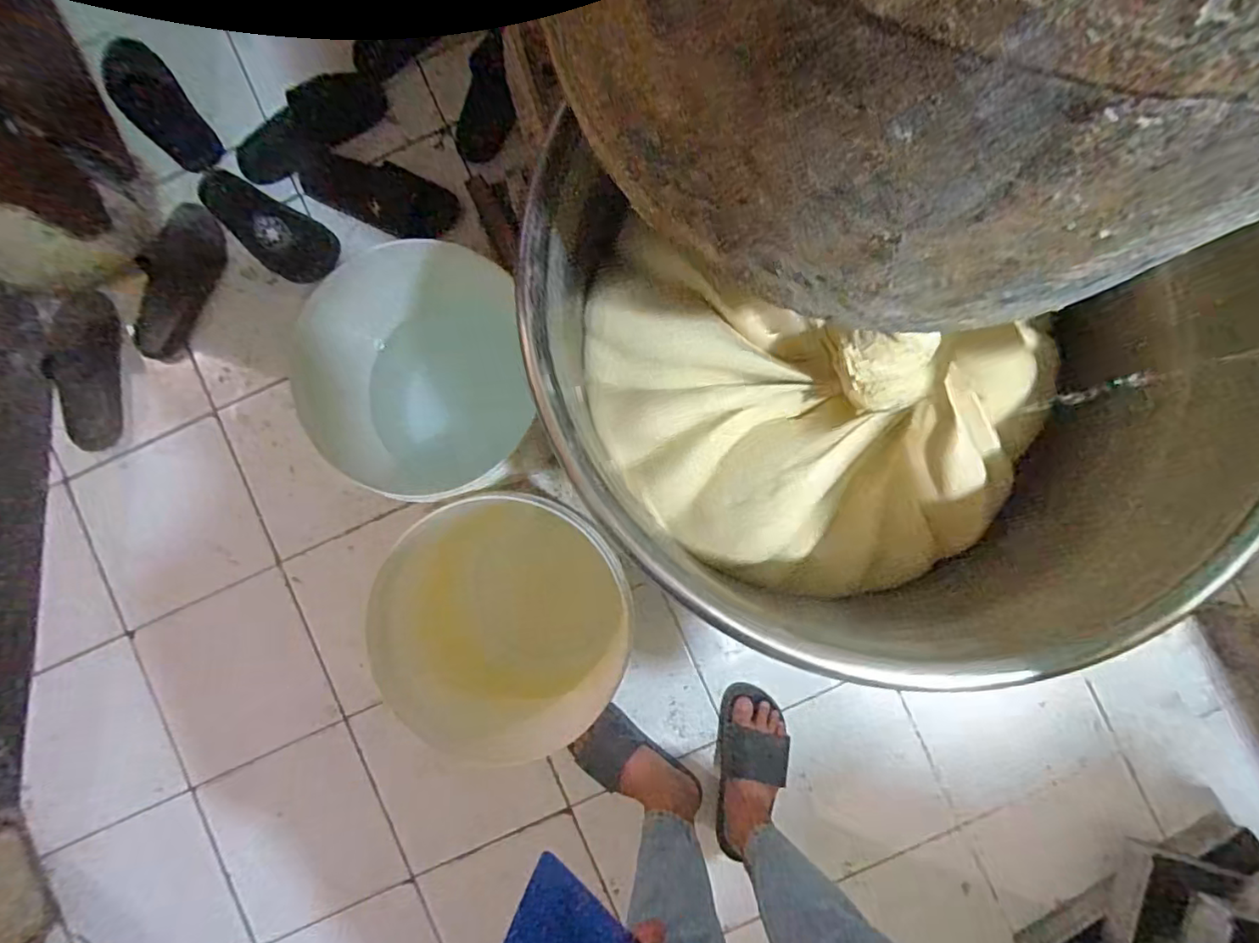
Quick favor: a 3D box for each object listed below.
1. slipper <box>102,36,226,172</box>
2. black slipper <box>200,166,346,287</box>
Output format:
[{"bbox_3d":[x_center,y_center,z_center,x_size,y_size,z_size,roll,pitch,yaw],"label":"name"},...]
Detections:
[{"bbox_3d":[-0.759,-0.582,0.973,0.093,0.038,0.233,-32,87,1],"label":"slipper"},{"bbox_3d":[-0.595,-0.397,0.976,0.242,0.043,0.105,29,89,2],"label":"black slipper"}]

